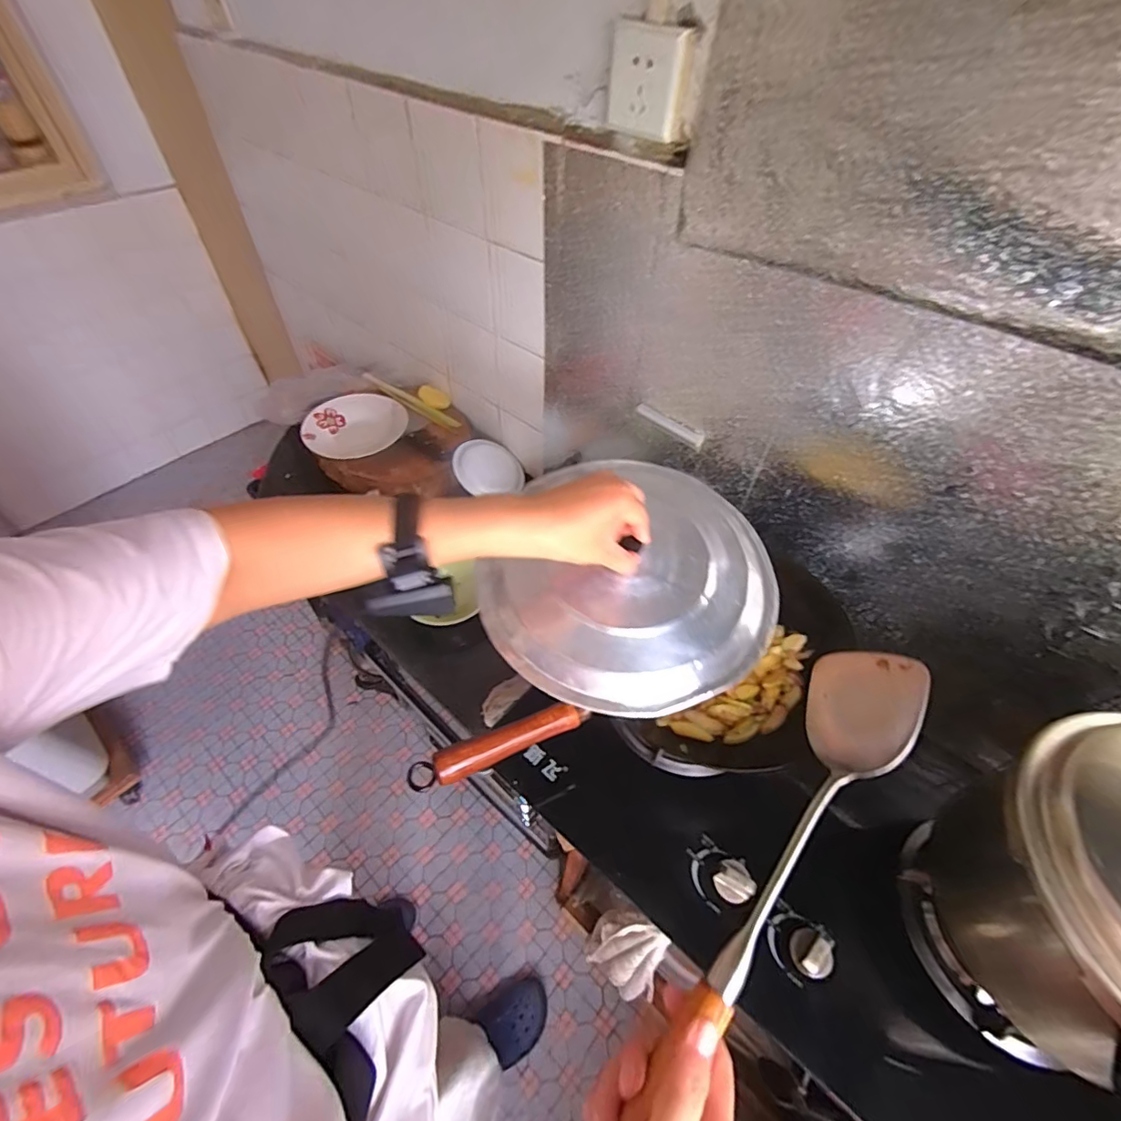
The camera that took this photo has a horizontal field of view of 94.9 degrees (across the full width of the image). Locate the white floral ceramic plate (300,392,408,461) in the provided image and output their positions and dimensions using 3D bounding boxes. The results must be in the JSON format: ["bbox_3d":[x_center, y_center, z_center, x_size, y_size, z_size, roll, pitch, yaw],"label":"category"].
[{"bbox_3d":[-0.408,-0.266,1.029,0.194,0.062,0.195,1,52,-1],"label":"white floral ceramic plate"}]

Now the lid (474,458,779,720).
[{"bbox_3d":[0.065,0.006,0.541,0.294,0.052,0.302,1,52,-1],"label":"lid"}]

